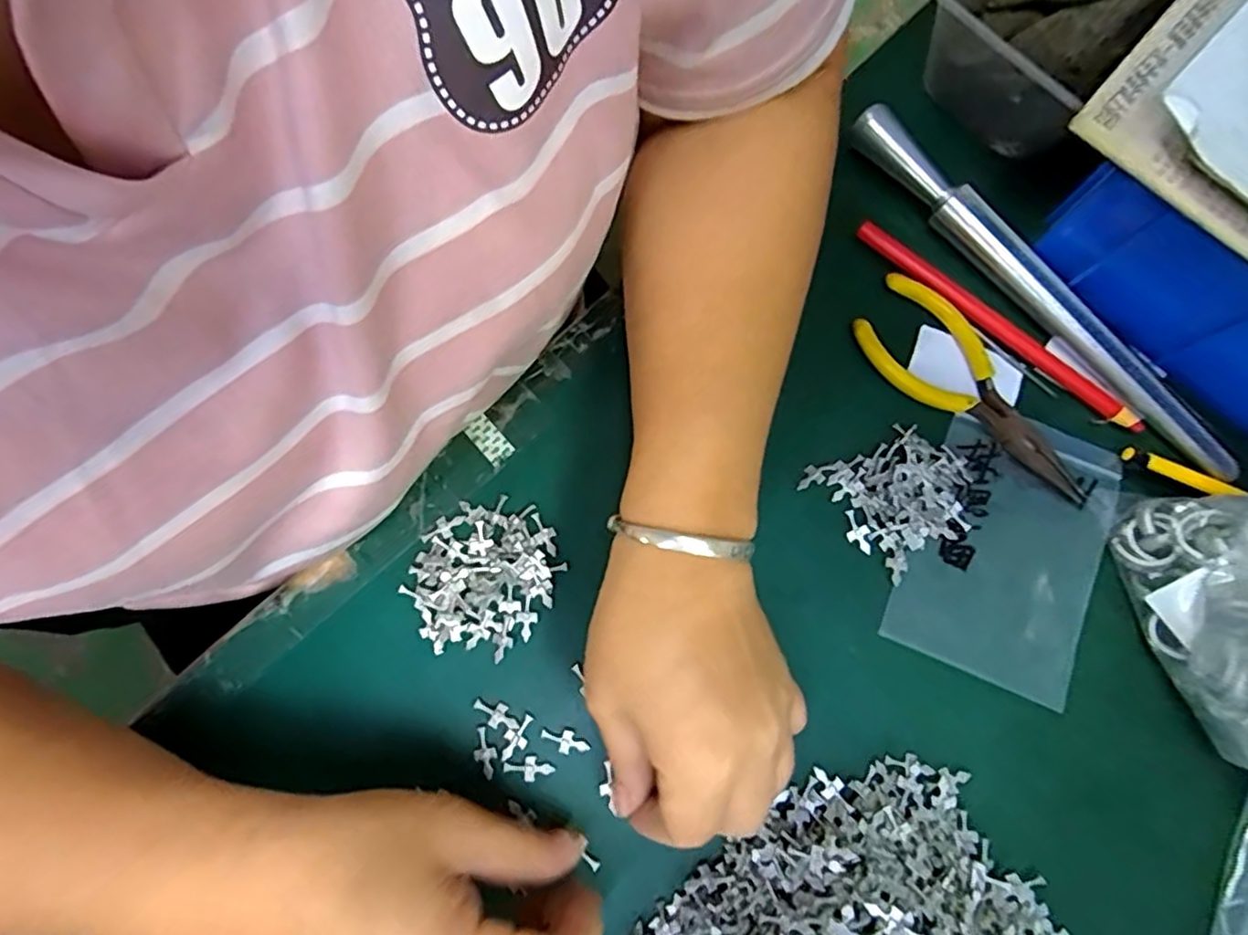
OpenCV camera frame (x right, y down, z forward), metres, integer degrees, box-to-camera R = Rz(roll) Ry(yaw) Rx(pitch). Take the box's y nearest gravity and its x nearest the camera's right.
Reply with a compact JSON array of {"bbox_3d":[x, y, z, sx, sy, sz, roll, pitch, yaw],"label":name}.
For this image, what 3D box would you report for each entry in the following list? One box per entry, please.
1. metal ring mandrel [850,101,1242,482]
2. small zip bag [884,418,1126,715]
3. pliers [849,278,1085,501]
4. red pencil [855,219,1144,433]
[{"bbox_3d":[0.201,-0.089,0.312,0.015,0.017,0.238,-40,82,-9],"label":"metal ring mandrel"},{"bbox_3d":[0.178,0.037,0.292,0.085,0.004,0.120,22,79,3],"label":"small zip bag"},{"bbox_3d":[0.169,-0.036,0.307,0.049,0.008,0.133,-43,82,-9],"label":"pliers"},{"bbox_3d":[0.182,-0.070,0.314,0.160,0.007,0.013,42,80,7],"label":"red pencil"}]

